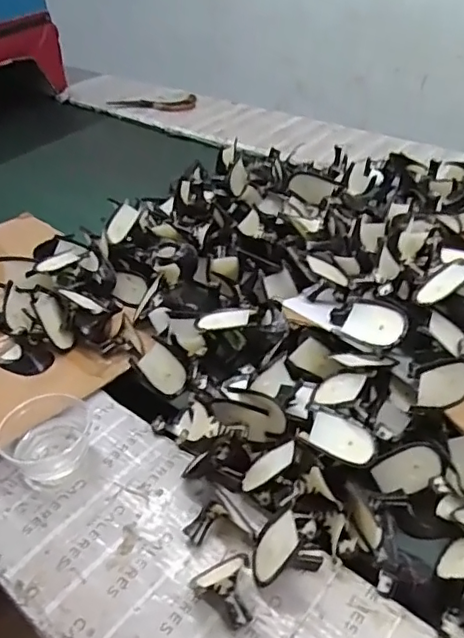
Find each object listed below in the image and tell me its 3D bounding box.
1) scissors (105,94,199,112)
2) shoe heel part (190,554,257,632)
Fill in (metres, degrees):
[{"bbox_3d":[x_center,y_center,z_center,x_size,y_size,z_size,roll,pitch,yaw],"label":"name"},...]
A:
[{"bbox_3d":[-0.191,-0.512,1.345,0.208,0.022,0.062,-4,40,4],"label":"scissors"},{"bbox_3d":[0.001,0.214,0.459,0.055,0.023,0.047,27,51,34],"label":"shoe heel part"}]

